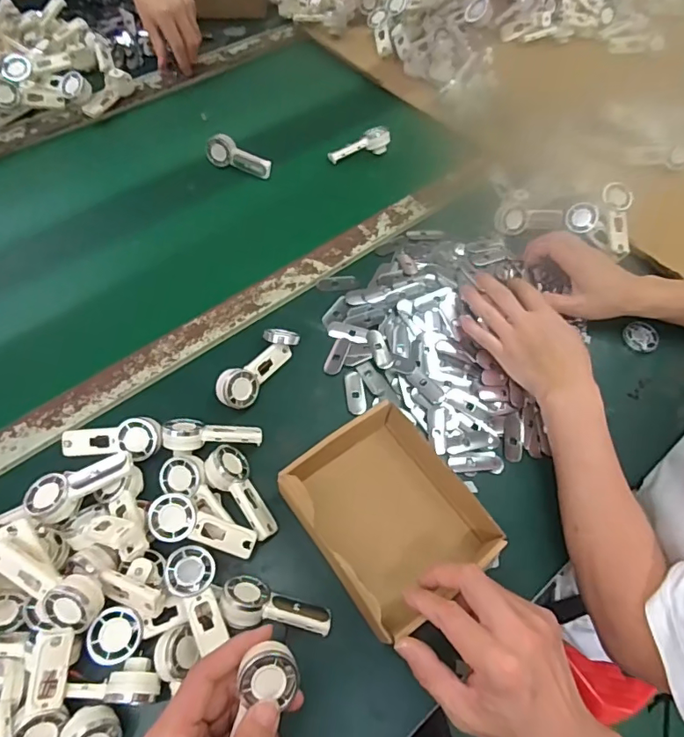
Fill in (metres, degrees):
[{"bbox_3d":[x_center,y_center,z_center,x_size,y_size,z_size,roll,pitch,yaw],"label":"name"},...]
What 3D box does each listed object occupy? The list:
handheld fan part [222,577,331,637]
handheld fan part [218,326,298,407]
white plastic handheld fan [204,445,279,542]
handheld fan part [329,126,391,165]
[{"bbox_3d":[-0.055,0.202,0.430,0.091,0.040,0.040,8,62,2],"label":"handheld fan part"},{"bbox_3d":[-0.088,-0.002,0.530,0.036,0.032,0.104,30,63,13],"label":"handheld fan part"},{"bbox_3d":[-0.093,0.114,0.464,0.037,0.020,0.092,-29,70,-16],"label":"white plastic handheld fan"},{"bbox_3d":[0.026,-0.318,0.726,0.093,0.021,0.031,-23,68,-14],"label":"handheld fan part"}]

